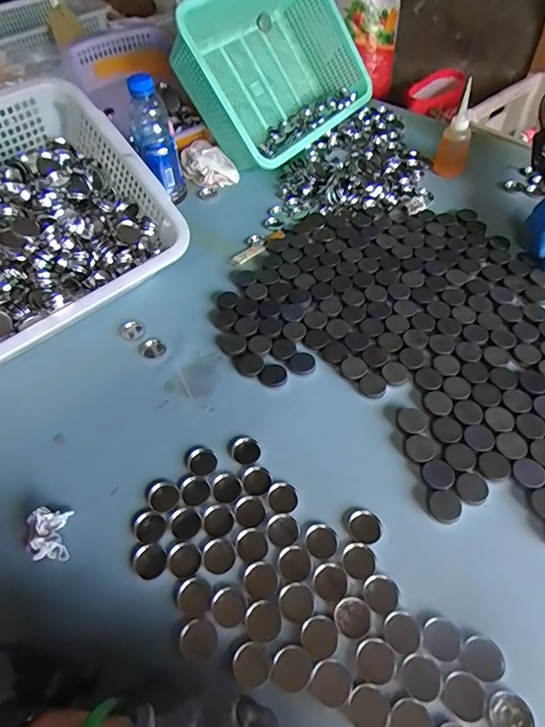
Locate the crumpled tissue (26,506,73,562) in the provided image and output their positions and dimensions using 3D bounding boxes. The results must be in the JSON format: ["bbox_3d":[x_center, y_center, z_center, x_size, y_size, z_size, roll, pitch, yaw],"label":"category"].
[{"bbox_3d":[-0.234,0.179,0.472,0.041,0.028,0.053,-12,53,-5],"label":"crumpled tissue"}]

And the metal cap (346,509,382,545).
[{"bbox_3d":[0.095,0.168,0.467,0.030,0.008,0.034,-34,58,-21],"label":"metal cap"}]

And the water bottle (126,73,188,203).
[{"bbox_3d":[-0.202,-0.381,0.782,0.064,0.200,0.071,-15,53,-8],"label":"water bottle"}]

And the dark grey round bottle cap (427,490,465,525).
[{"bbox_3d":[0.181,0.150,0.474,0.036,0.004,0.033,-2,52,3],"label":"dark grey round bottle cap"}]

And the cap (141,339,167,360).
[{"bbox_3d":[-0.169,-0.021,0.640,0.034,0.007,0.033,-2,52,3],"label":"cap"}]

